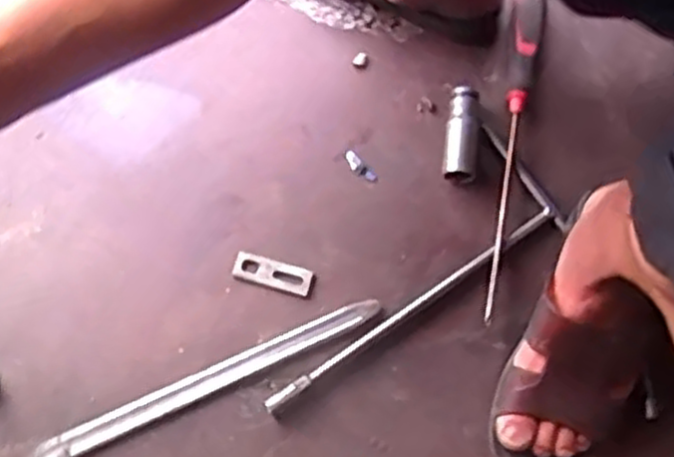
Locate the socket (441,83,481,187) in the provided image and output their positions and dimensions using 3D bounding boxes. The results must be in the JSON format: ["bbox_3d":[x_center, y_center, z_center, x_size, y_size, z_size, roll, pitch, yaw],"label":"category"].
[{"bbox_3d":[0.106,-0.079,0.678,0.026,0.030,0.082,7,72,0],"label":"socket"}]

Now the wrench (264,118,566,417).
[{"bbox_3d":[0.048,0.033,0.640,0.290,0.014,0.102,-37,77,-13],"label":"wrench"}]

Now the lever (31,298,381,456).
[{"bbox_3d":[-0.097,0.114,0.611,0.277,0.008,0.022,-24,74,-10],"label":"lever"}]

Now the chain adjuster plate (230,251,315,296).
[{"bbox_3d":[-0.051,0.036,0.638,0.065,0.005,0.021,15,72,3],"label":"chain adjuster plate"}]

